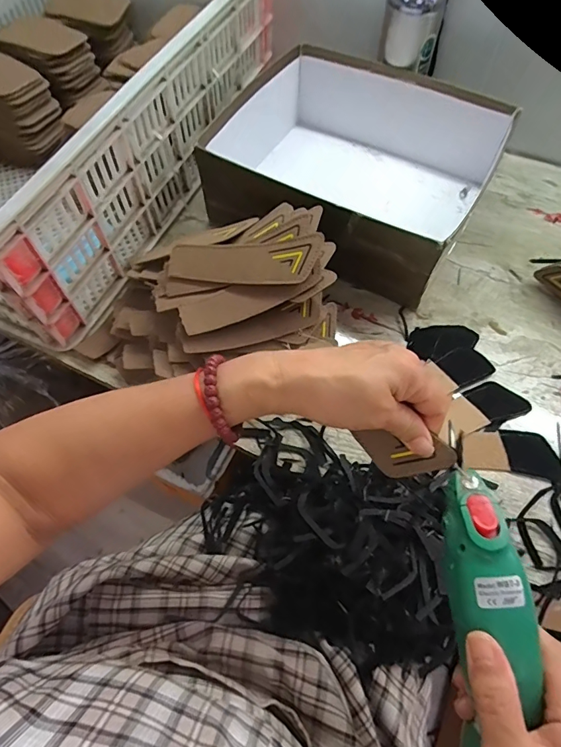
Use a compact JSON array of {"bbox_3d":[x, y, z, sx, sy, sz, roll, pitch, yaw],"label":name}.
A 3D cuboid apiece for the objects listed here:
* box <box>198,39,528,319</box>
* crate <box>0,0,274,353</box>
[{"bbox_3d":[0.098,-0.279,0.581,0.325,0.110,0.297,30,67,15],"label":"box"},{"bbox_3d":[-0.307,-0.381,0.585,0.445,0.182,0.597,24,66,12],"label":"crate"}]

